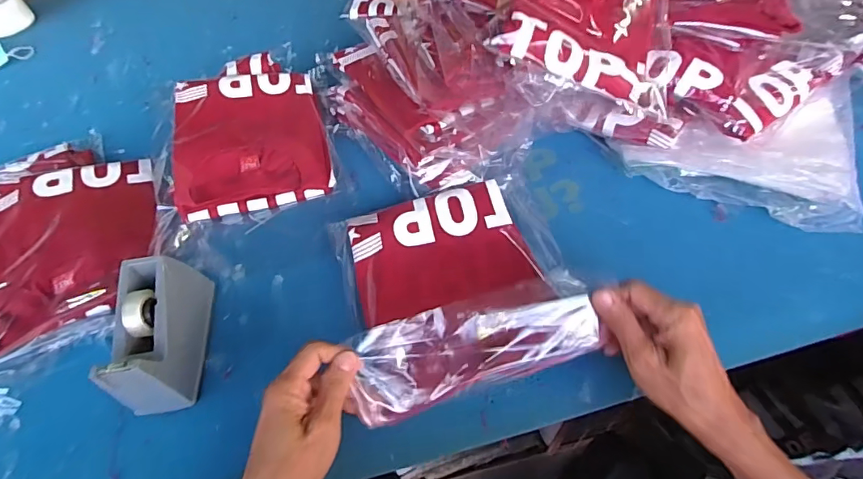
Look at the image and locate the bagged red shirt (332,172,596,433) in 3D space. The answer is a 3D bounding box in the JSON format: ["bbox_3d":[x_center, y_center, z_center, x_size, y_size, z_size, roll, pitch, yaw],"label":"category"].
[{"bbox_3d":[0.021,0.038,0.475,0.217,0.063,0.239,-14,54,-6],"label":"bagged red shirt"}]

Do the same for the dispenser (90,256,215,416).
[{"bbox_3d":[-0.262,0.088,0.446,0.057,0.086,0.144,-5,53,1],"label":"dispenser"}]

